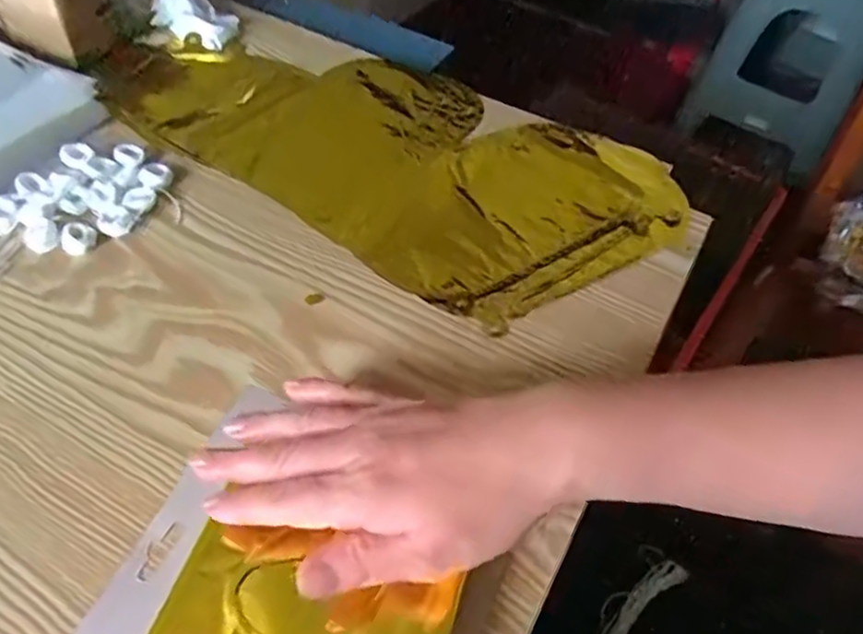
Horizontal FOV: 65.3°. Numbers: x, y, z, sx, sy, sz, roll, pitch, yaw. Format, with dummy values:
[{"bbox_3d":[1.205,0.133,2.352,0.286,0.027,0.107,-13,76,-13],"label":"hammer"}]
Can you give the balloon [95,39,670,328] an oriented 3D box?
[{"bbox_3d":[-0.040,-0.138,0.511,0.430,0.010,0.209,30,56,19],"label":"balloon"}]

